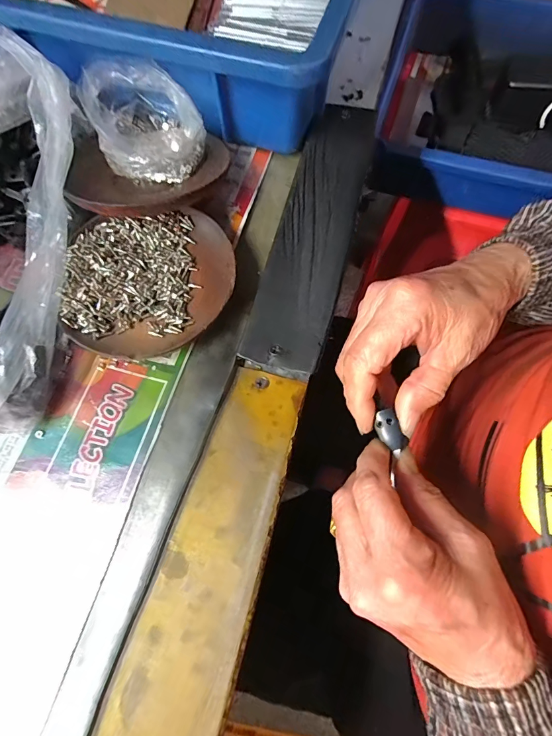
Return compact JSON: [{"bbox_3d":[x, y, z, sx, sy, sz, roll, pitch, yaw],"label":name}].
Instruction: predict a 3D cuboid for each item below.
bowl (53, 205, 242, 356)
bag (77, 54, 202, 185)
[{"bbox_3d":[-0.080,-0.056,0.246,0.105,0.019,0.100,0,70,1],"label":"bowl"},{"bbox_3d":[-0.091,-0.168,0.269,0.068,0.051,0.082,-25,72,-8],"label":"bag"}]

